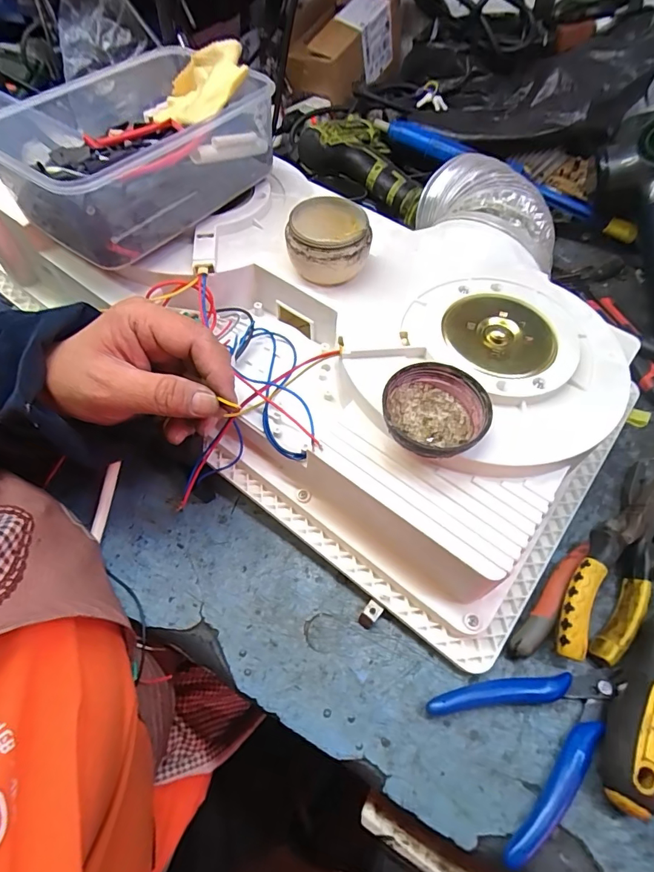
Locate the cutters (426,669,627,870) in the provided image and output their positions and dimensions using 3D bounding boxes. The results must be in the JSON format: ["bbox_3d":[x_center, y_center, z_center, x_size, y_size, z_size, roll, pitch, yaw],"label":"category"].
[{"bbox_3d":[0.131,0.171,0.266,0.118,0.012,0.079,-23,58,-13],"label":"cutters"}]

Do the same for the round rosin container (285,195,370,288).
[{"bbox_3d":[0.002,-0.147,0.342,0.059,0.038,0.063,-1,56,2],"label":"round rosin container"}]

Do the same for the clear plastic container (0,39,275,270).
[{"bbox_3d":[-0.139,-0.220,0.351,0.109,0.080,0.193,30,62,21],"label":"clear plastic container"}]

